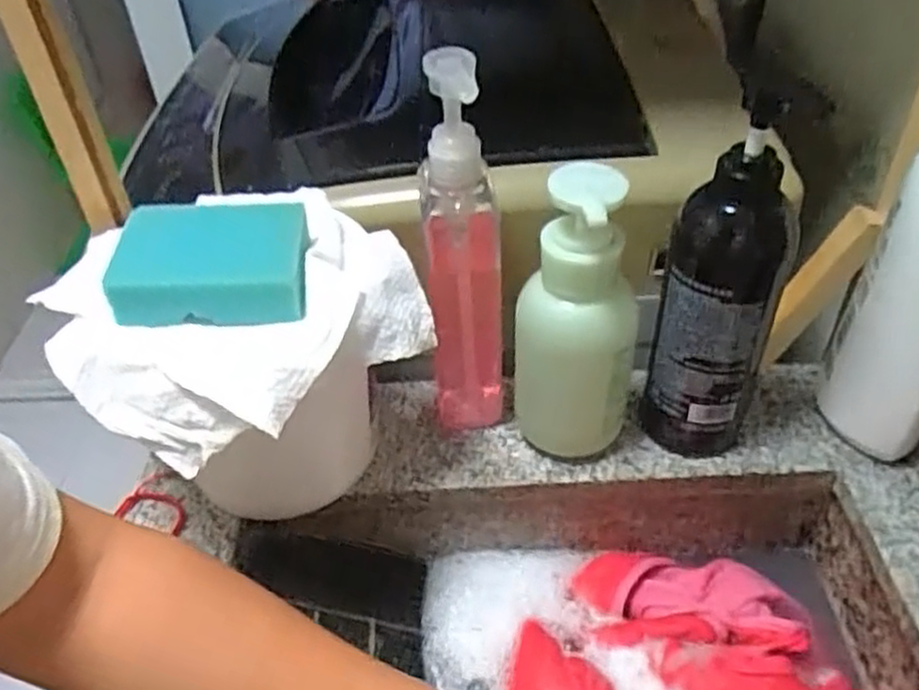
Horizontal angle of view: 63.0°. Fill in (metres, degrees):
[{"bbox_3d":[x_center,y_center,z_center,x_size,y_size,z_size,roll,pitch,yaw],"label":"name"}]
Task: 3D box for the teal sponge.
[{"bbox_3d":[-0.136,-0.047,0.418,0.098,0.036,0.069,-5,42,-1],"label":"teal sponge"}]

